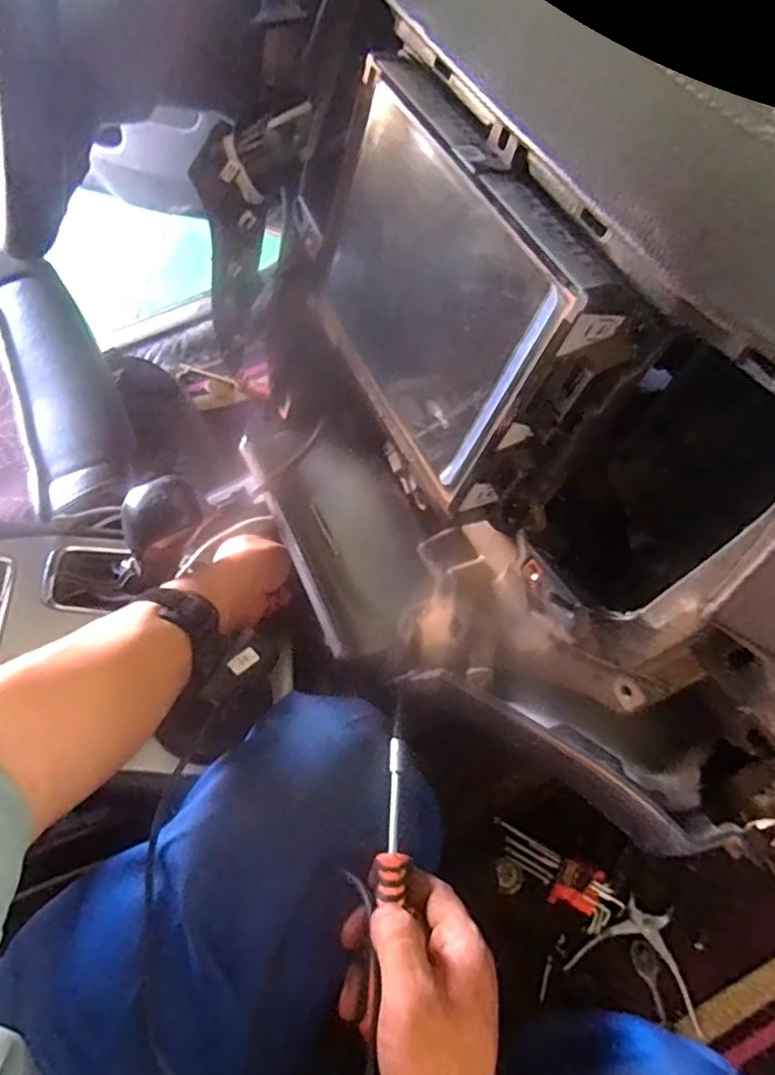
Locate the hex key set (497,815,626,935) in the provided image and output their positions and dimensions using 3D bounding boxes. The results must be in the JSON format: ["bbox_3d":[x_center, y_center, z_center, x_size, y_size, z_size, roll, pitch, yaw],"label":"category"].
[{"bbox_3d":[0.204,0.405,0.779,0.167,0.016,0.059,34,70,16],"label":"hex key set"}]

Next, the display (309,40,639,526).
[{"bbox_3d":[0.026,-0.117,0.329,0.029,0.144,0.197,-16,64,-29],"label":"display"}]

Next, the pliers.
[{"bbox_3d":[0.299,0.485,0.751,0.154,0.013,0.108,20,67,11],"label":"pliers"}]

